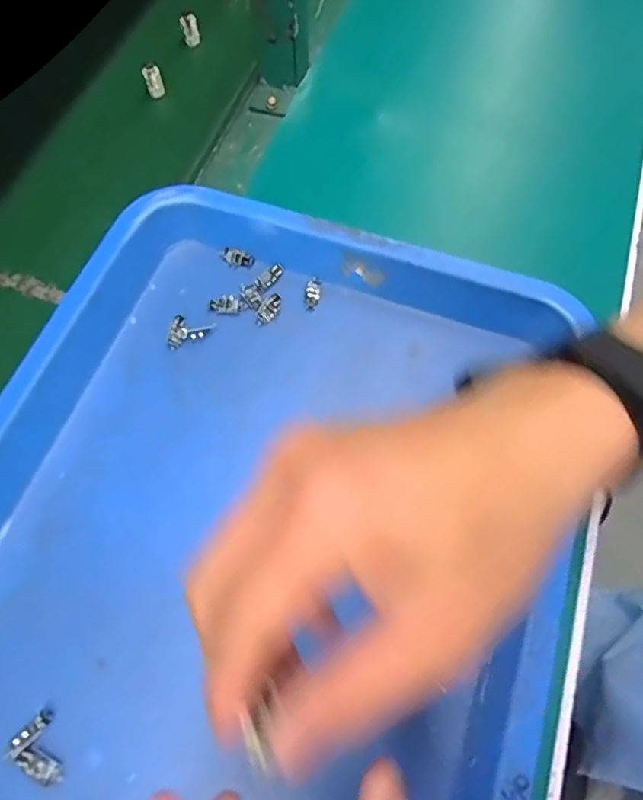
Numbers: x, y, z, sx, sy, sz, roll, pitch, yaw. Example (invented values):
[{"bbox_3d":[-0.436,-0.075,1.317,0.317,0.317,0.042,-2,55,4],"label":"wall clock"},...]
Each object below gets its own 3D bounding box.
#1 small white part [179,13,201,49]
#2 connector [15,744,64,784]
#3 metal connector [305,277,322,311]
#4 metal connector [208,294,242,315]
[{"bbox_3d":[-0.125,-0.351,0.527,0.015,0.023,0.011,-14,65,-5],"label":"small white part"},{"bbox_3d":[-0.143,0.187,0.284,0.025,0.004,0.011,31,69,1],"label":"connector"},{"bbox_3d":[-0.007,-0.078,0.404,0.011,0.004,0.027,7,65,5],"label":"metal connector"},{"bbox_3d":[-0.069,-0.069,0.398,0.023,0.004,0.015,3,65,1],"label":"metal connector"}]

